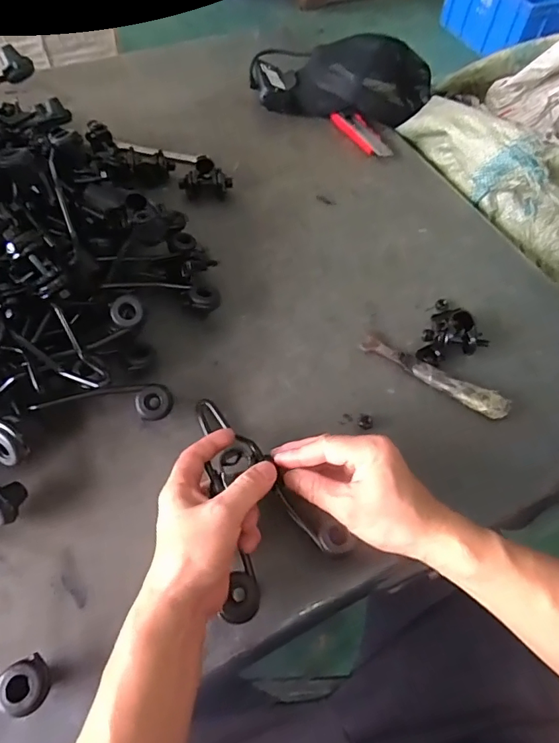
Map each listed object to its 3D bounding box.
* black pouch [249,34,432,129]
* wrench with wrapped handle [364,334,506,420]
[{"bbox_3d":[0.102,-0.451,0.745,0.291,0.100,0.128,7,59,1],"label":"black pouch"},{"bbox_3d":[0.161,0.004,0.500,0.155,0.018,0.023,31,62,15],"label":"wrench with wrapped handle"}]

